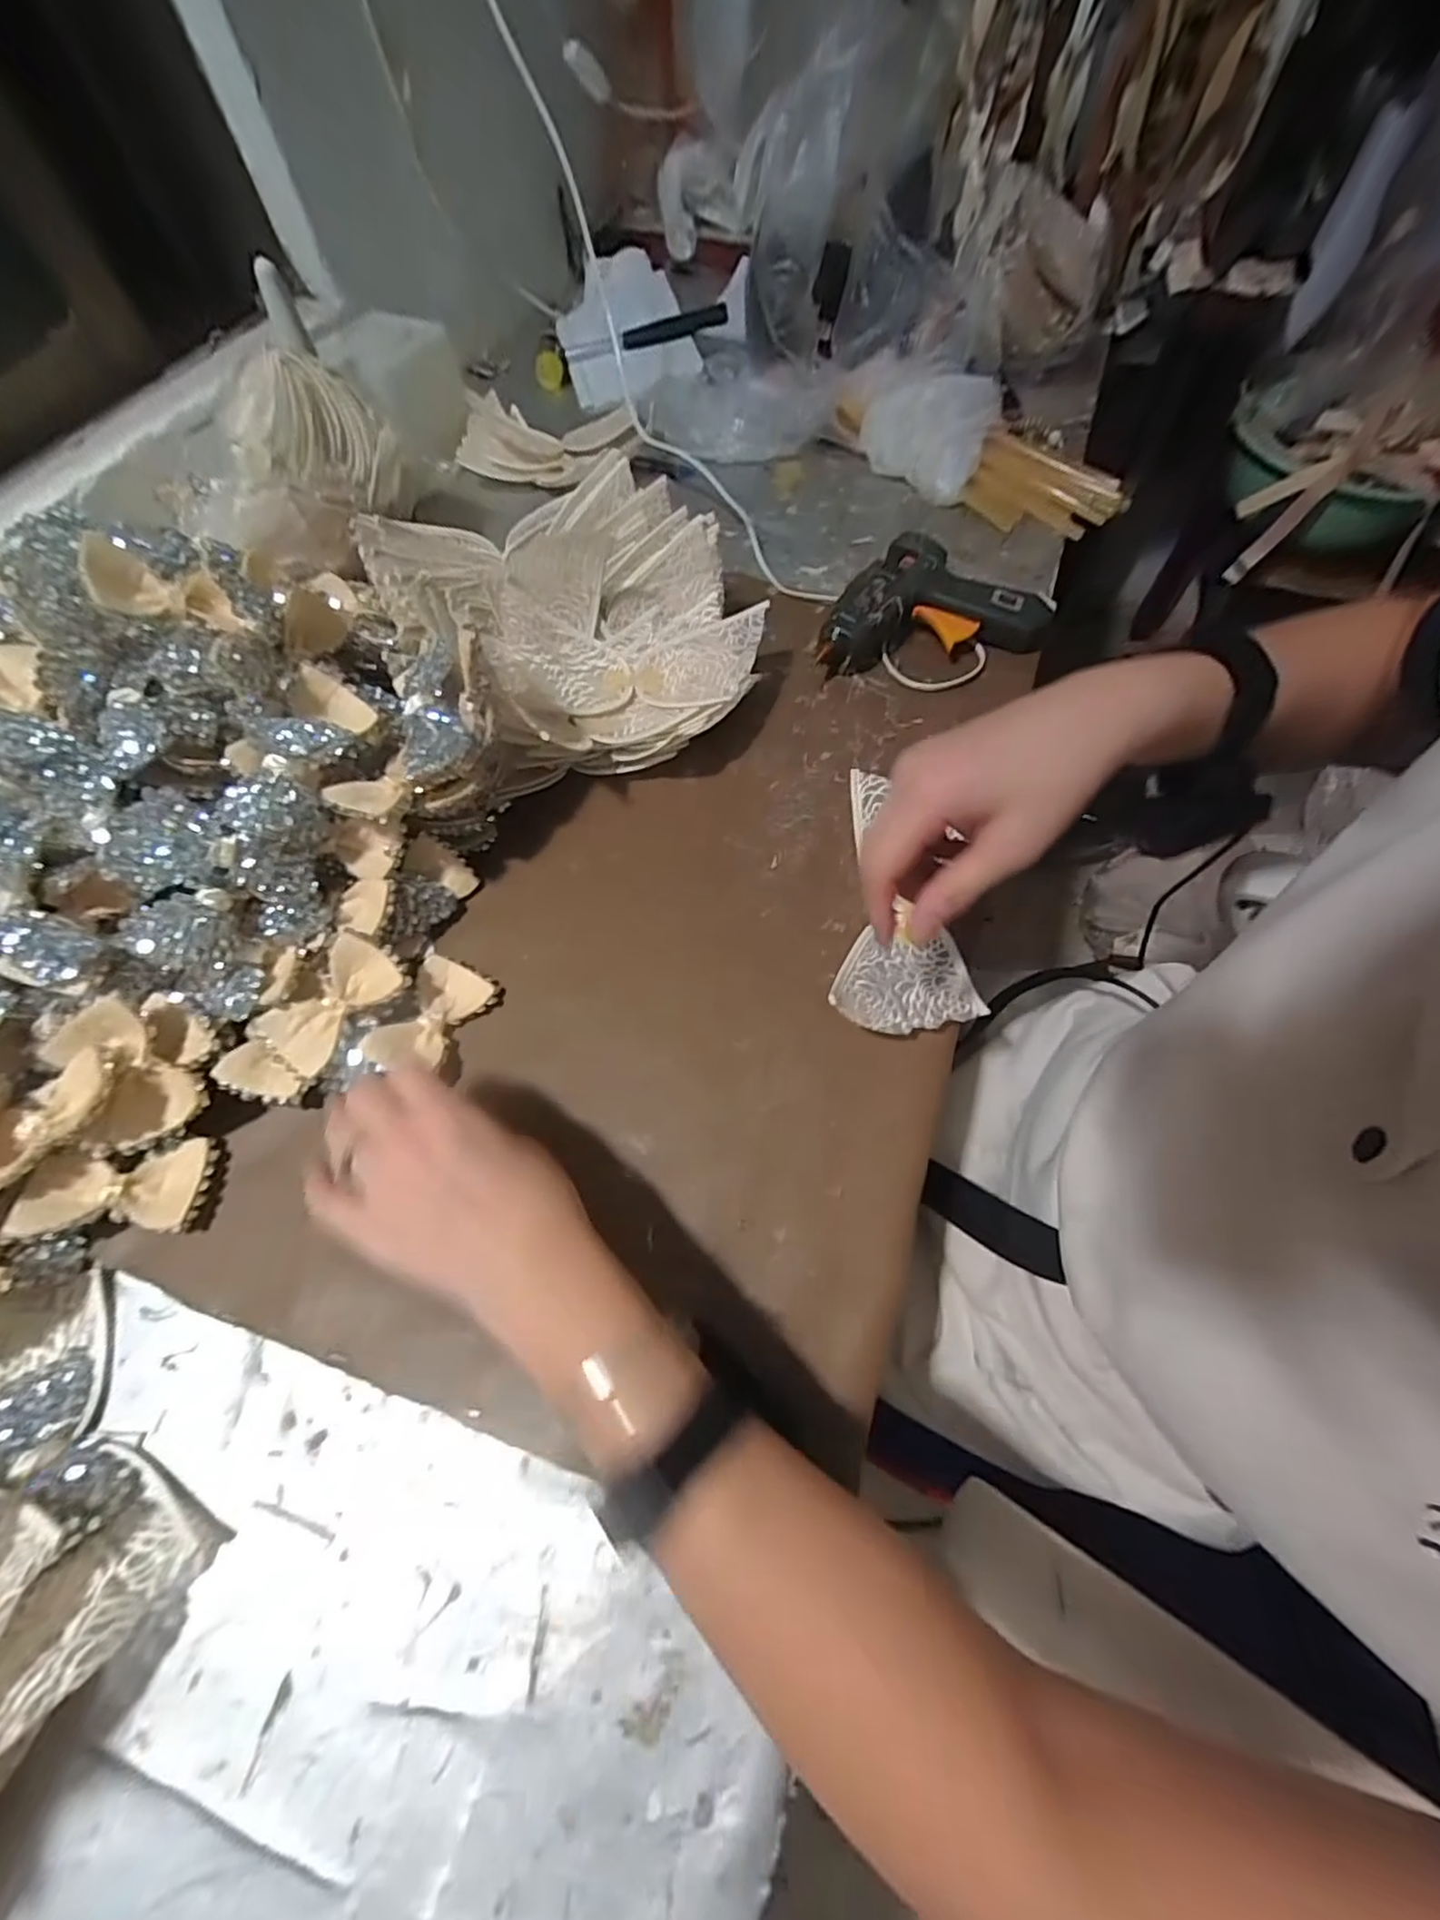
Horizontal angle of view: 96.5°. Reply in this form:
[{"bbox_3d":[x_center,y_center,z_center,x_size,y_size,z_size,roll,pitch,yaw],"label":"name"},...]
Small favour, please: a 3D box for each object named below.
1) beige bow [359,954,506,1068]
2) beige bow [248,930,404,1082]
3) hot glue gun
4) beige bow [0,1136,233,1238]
[{"bbox_3d":[-0.187,0.034,0.415,0.051,0.024,0.082,31,67,16],"label":"beige bow"},{"bbox_3d":[-0.240,0.027,0.396,0.049,0.019,0.087,41,85,20],"label":"beige bow"},{"bbox_3d":[0.181,-0.325,0.579,0.209,0.047,0.116,-7,63,-2],"label":"hot glue gun"},{"bbox_3d":[-0.336,0.130,0.363,0.091,0.014,0.050,0,62,-15],"label":"beige bow"}]

